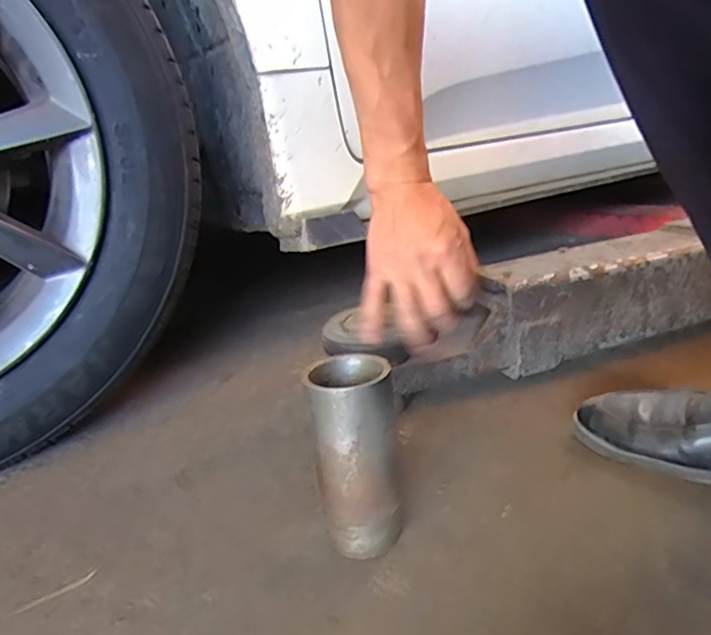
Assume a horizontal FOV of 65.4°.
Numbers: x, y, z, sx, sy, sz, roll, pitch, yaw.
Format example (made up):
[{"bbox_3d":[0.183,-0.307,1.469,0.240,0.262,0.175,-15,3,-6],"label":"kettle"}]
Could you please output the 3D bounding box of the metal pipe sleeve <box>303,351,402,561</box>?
[{"bbox_3d":[-0.001,0.094,0.377,0.056,0.131,0.061,-7,18,-3],"label":"metal pipe sleeve"}]

